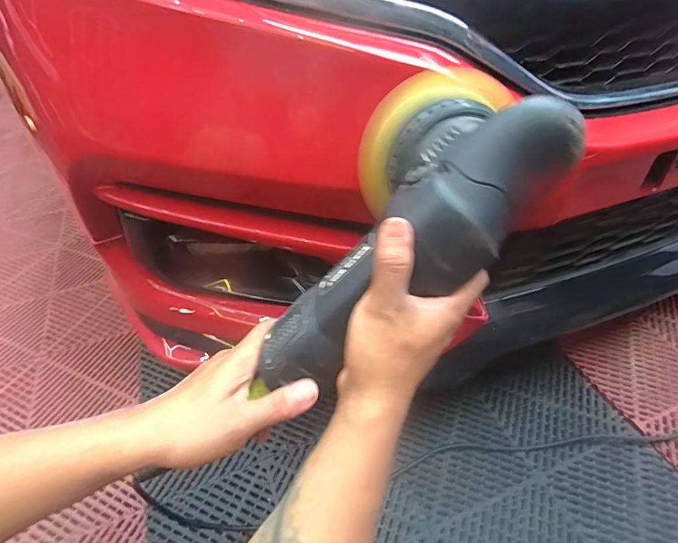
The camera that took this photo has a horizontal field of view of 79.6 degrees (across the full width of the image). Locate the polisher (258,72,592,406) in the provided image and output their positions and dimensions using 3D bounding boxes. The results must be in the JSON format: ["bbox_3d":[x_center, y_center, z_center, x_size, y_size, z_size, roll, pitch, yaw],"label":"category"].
[{"bbox_3d":[0.049,-0.022,0.346,0.303,0.128,0.159,-49,36,6],"label":"polisher"}]

